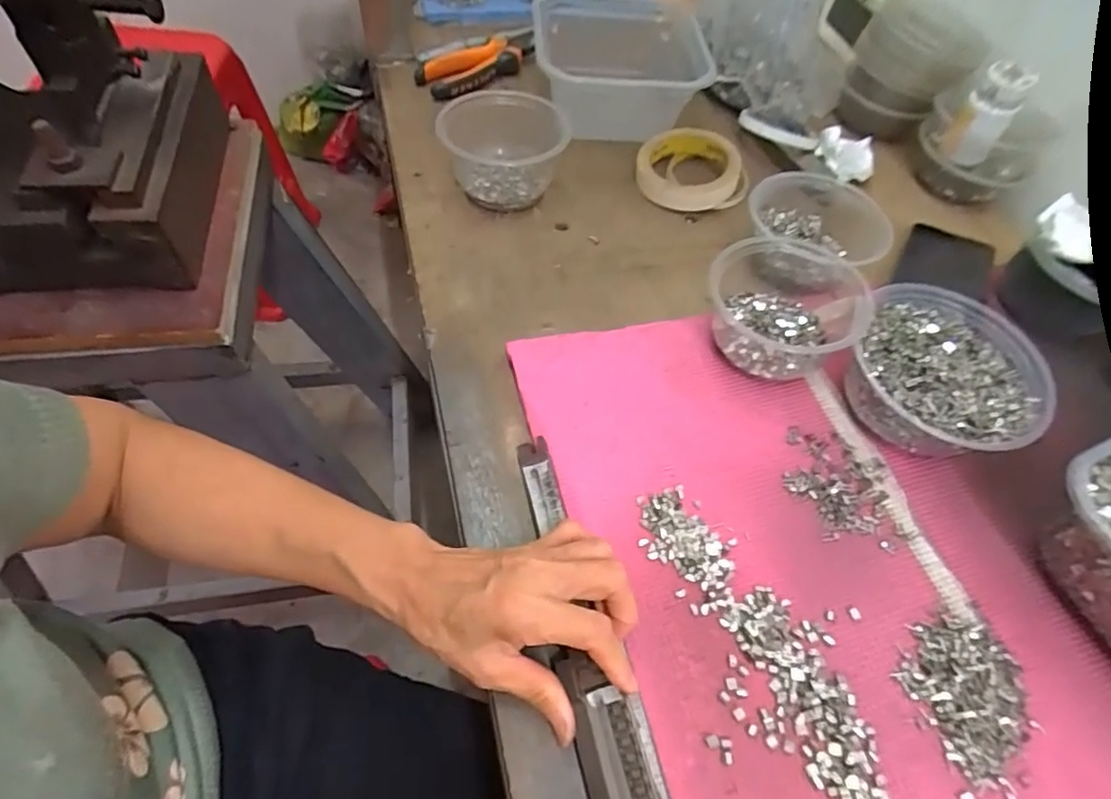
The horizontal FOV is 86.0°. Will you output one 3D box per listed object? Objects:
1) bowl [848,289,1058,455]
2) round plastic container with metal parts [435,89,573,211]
[{"bbox_3d":[0.281,-0.018,0.438,0.122,0.054,0.134,3,57,-5],"label":"bowl"},{"bbox_3d":[-0.047,-0.229,0.551,0.110,0.071,0.093,7,57,-2],"label":"round plastic container with metal parts"}]

